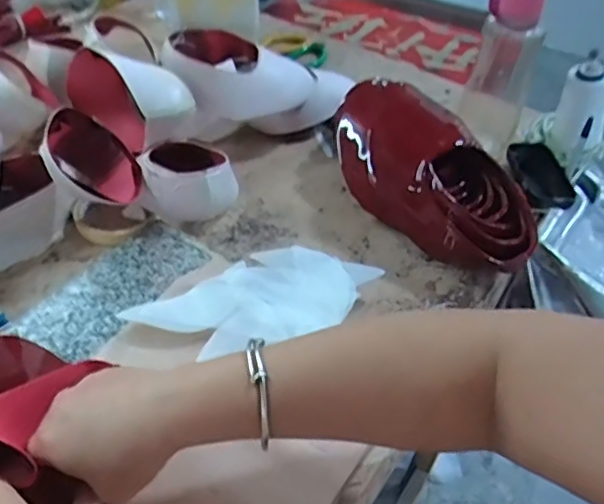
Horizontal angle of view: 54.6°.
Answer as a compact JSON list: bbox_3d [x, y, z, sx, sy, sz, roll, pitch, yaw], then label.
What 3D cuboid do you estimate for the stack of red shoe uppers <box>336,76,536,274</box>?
[{"bbox_3d":[0.120,-0.086,0.631,0.115,0.093,0.292,-20,49,-21],"label":"stack of red shoe uppers"}]

